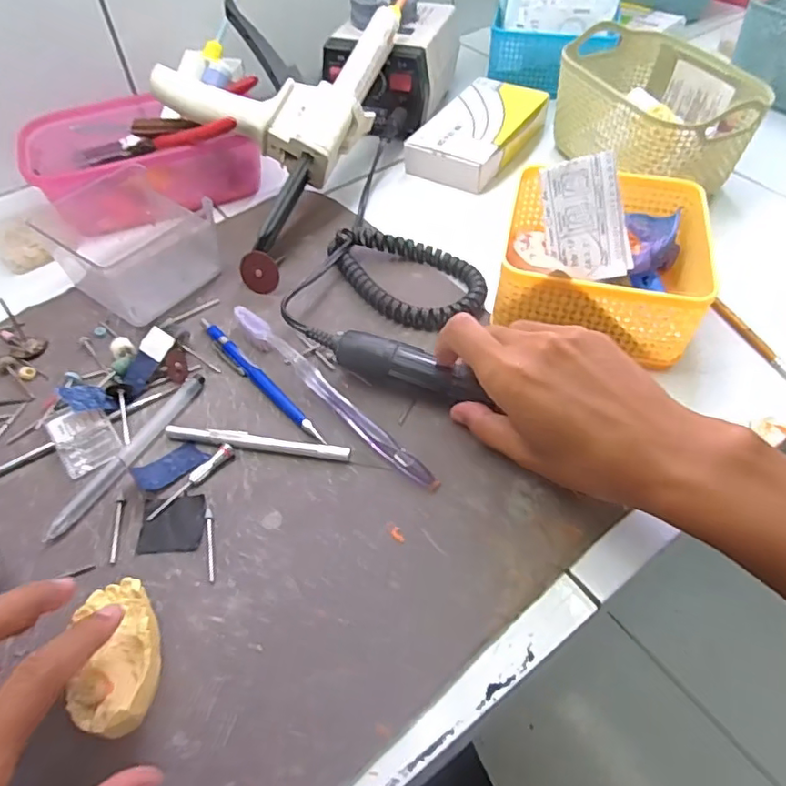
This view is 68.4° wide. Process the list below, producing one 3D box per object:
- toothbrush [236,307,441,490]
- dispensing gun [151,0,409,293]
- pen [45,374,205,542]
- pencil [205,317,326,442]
[{"bbox_3d":[-0.042,-0.002,0.370,0.014,0.017,0.185,-38,60,-25],"label":"toothbrush"},{"bbox_3d":[-0.092,-0.257,0.476,0.157,0.051,0.338,25,81,-2],"label":"dispensing gun"},{"bbox_3d":[-0.158,0.034,0.351,0.012,0.007,0.127,21,55,18],"label":"pen"},{"bbox_3d":[-0.089,-0.010,0.382,0.013,0.007,0.136,-38,60,-25],"label":"pencil"}]

